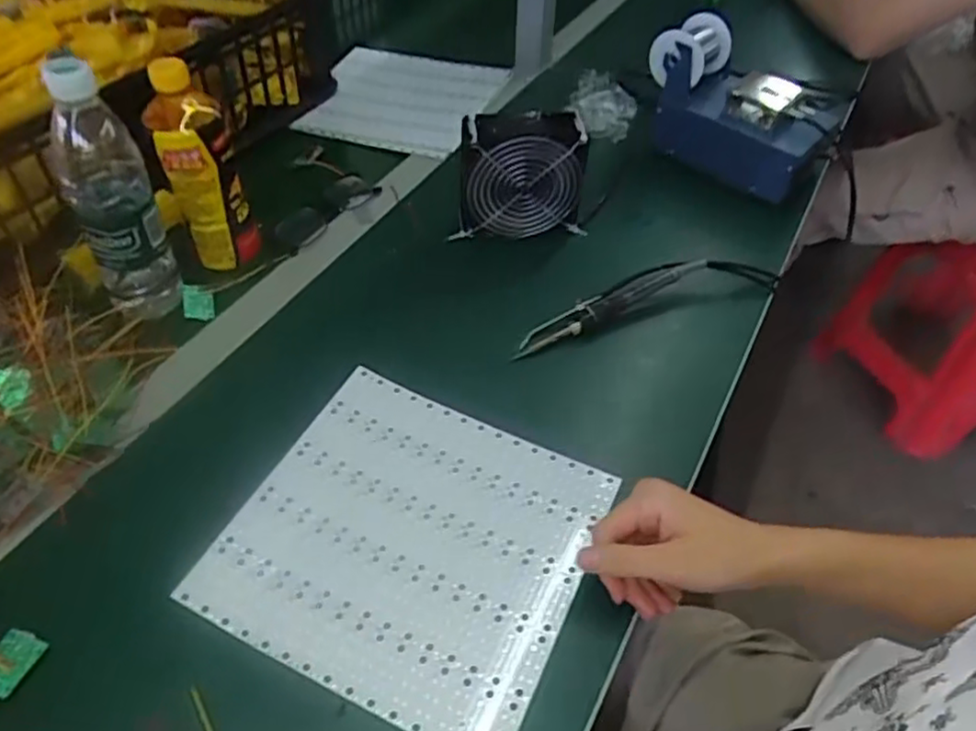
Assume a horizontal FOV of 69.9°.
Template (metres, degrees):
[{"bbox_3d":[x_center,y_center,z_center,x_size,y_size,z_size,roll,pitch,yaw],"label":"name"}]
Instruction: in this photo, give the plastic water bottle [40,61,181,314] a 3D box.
[{"bbox_3d":[-0.311,-0.136,0.578,0.062,0.219,0.068,-25,54,-23],"label":"plastic water bottle"}]

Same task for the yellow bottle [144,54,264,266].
[{"bbox_3d":[-0.257,-0.179,0.632,0.067,0.180,0.056,-18,51,-18],"label":"yellow bottle"}]

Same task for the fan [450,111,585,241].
[{"bbox_3d":[0.033,-0.190,0.695,0.124,0.125,0.041,-11,50,-12],"label":"fan"}]

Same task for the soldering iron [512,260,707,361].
[{"bbox_3d":[0.117,-0.061,0.657,0.214,0.020,0.027,-22,53,-21],"label":"soldering iron"}]

